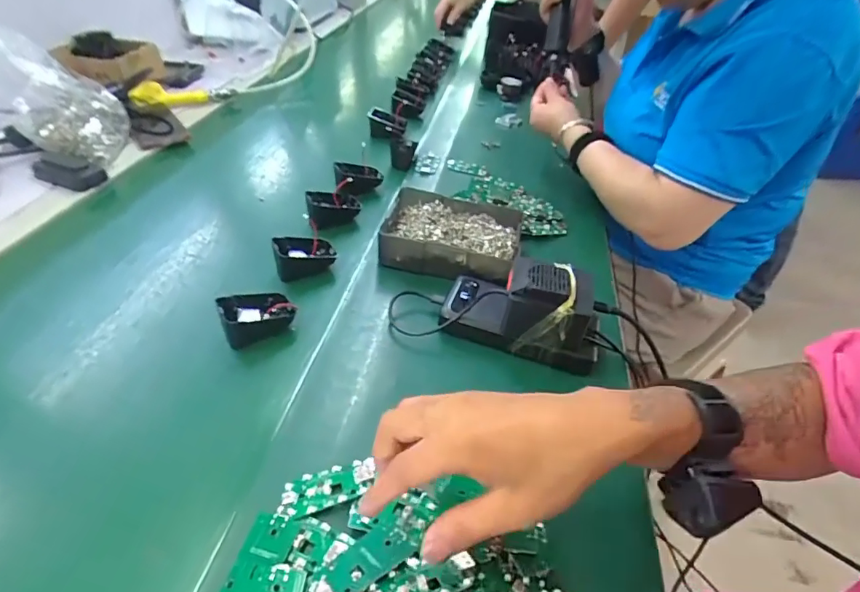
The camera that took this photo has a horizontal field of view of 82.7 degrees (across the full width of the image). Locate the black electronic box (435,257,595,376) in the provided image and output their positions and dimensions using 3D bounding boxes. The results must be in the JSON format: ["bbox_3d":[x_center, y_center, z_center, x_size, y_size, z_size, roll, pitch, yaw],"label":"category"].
[{"bbox_3d":[0.091,0.008,0.482,0.149,0.092,0.072,12,41,10],"label":"black electronic box"}]

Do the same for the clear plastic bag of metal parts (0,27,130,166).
[{"bbox_3d":[-0.561,-0.298,0.734,0.160,0.138,0.195,-27,49,-31],"label":"clear plastic bag of metal parts"}]

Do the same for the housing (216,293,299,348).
[{"bbox_3d":[-0.168,0.022,0.482,0.066,0.046,0.044,-16,44,-21],"label":"housing"}]

